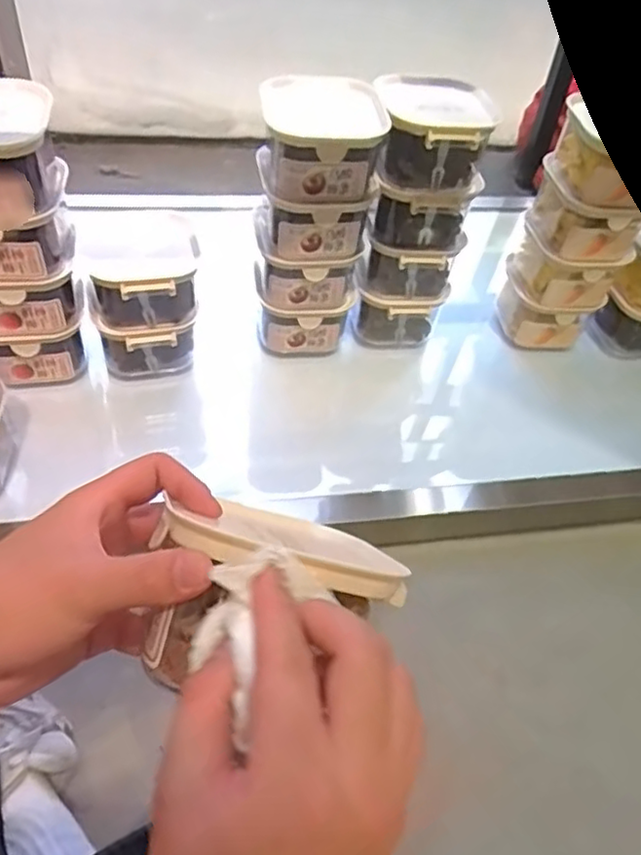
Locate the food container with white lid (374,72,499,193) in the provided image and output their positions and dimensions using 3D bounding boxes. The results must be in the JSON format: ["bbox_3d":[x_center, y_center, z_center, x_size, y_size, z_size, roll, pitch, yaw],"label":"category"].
[{"bbox_3d":[0.109,-0.292,0.652,0.104,0.072,0.112,-1,50,-9],"label":"food container with white lid"}]

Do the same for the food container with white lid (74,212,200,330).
[{"bbox_3d":[-0.183,-0.161,0.676,0.109,0.081,0.110,-10,52,-17],"label":"food container with white lid"}]

